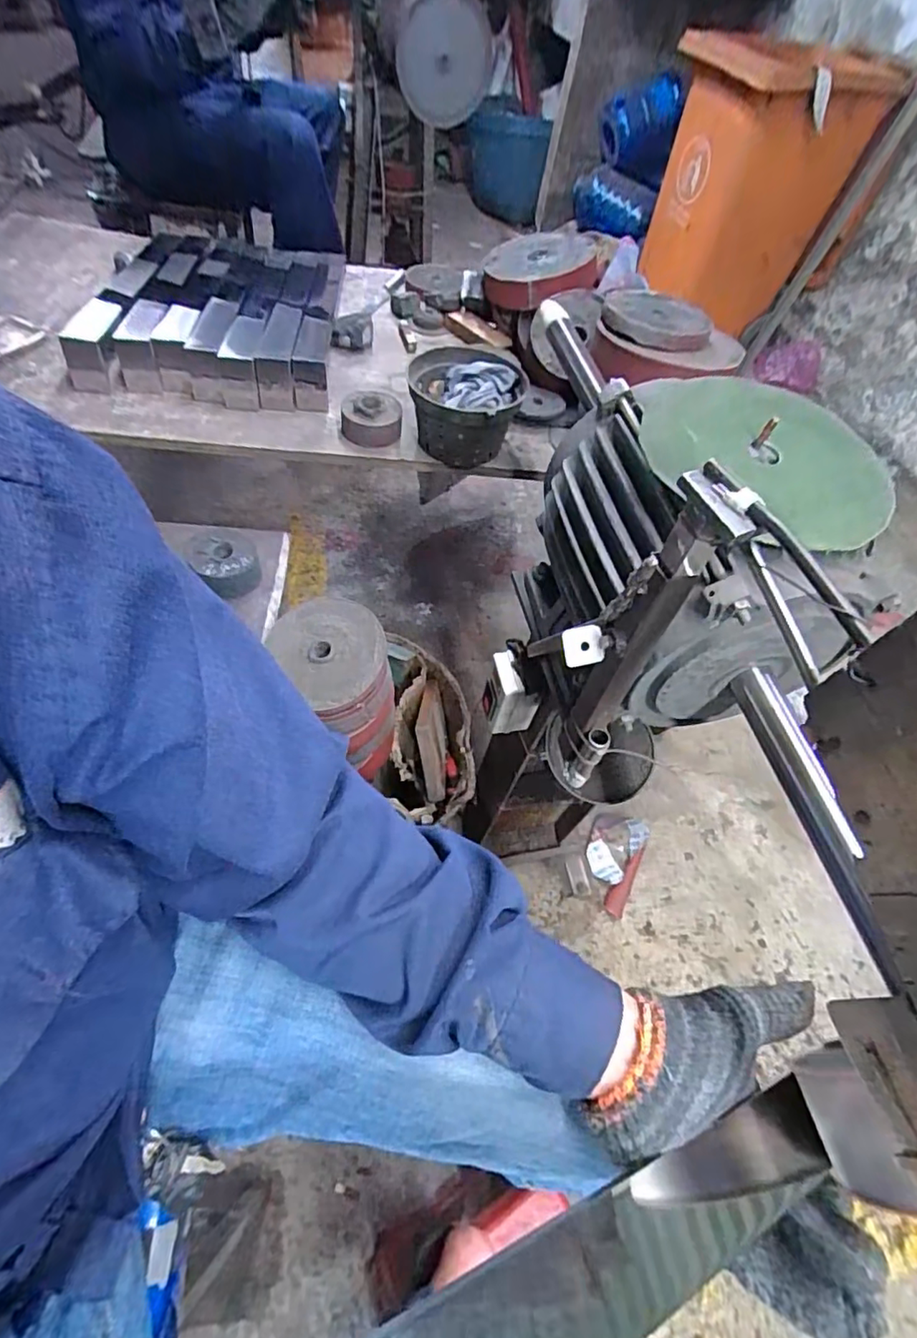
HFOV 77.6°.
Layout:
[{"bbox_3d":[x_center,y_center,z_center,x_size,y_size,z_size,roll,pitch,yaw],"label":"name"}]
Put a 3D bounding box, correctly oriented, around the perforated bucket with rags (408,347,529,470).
[{"bbox_3d":[0.011,-0.393,0.880,0.165,0.113,0.169,4,56,-6],"label":"perforated bucket with rags"}]

